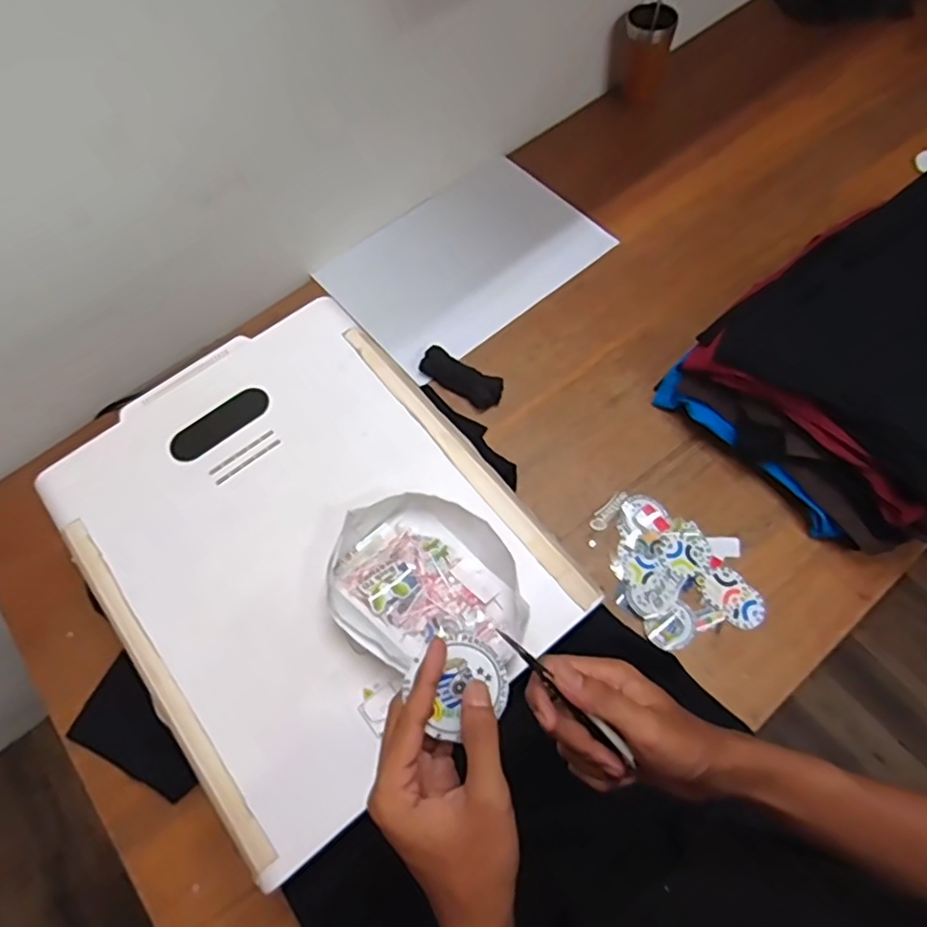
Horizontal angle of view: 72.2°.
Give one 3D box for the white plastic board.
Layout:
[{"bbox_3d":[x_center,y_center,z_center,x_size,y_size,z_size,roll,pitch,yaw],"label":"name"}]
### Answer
[{"bbox_3d":[-0.172,0.069,0.667,0.398,0.025,0.497,-37,68,-15],"label":"white plastic board"}]

